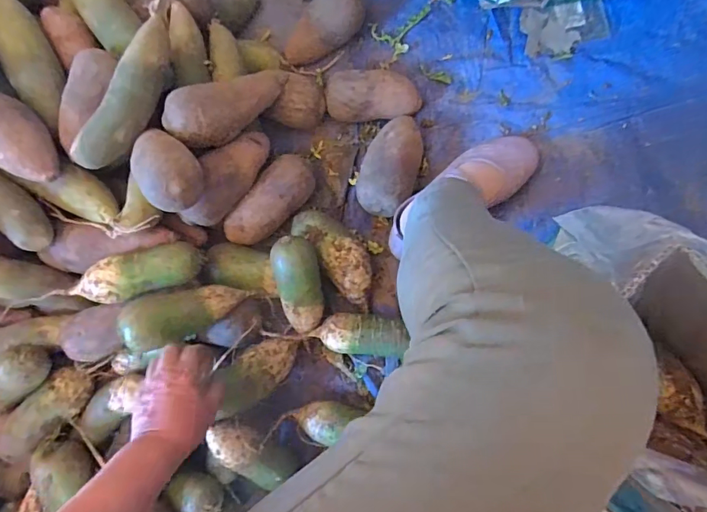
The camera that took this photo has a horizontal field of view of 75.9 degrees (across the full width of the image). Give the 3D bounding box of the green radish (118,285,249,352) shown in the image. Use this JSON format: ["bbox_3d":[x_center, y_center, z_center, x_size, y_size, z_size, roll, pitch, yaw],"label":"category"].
[{"bbox_3d":[-0.212,0.070,0.569,0.147,0.053,0.061,-17,80,-26],"label":"green radish"}]

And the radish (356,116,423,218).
[{"bbox_3d":[0.054,-0.126,0.636,0.077,0.060,0.141,17,86,11],"label":"radish"}]

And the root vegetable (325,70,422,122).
[{"bbox_3d":[0.030,-0.229,0.659,0.131,0.061,0.059,-1,82,9],"label":"root vegetable"}]

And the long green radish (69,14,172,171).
[{"bbox_3d":[-0.271,-0.192,0.544,0.048,0.044,0.191,28,88,12],"label":"long green radish"}]

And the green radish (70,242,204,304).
[{"bbox_3d":[-0.275,0.024,0.583,0.154,0.069,0.059,-18,81,-15],"label":"green radish"}]

